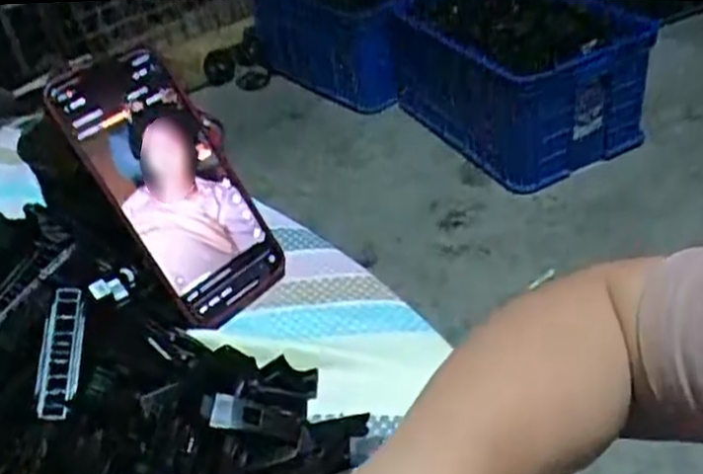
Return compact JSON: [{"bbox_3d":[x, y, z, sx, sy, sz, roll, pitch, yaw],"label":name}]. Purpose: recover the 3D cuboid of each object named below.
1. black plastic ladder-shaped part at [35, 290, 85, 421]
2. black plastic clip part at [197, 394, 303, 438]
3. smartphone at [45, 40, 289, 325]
[{"bbox_3d":[-0.148,0.059,0.381,0.020,0.006,0.072,-7,54,0],"label":"black plastic ladder-shaped part"},{"bbox_3d":[-0.047,0.085,0.351,0.046,0.010,0.021,15,38,-13],"label":"black plastic clip part"},{"bbox_3d":[-0.103,-0.030,0.432,0.074,0.158,0.015,-38,12,-33],"label":"smartphone"}]

